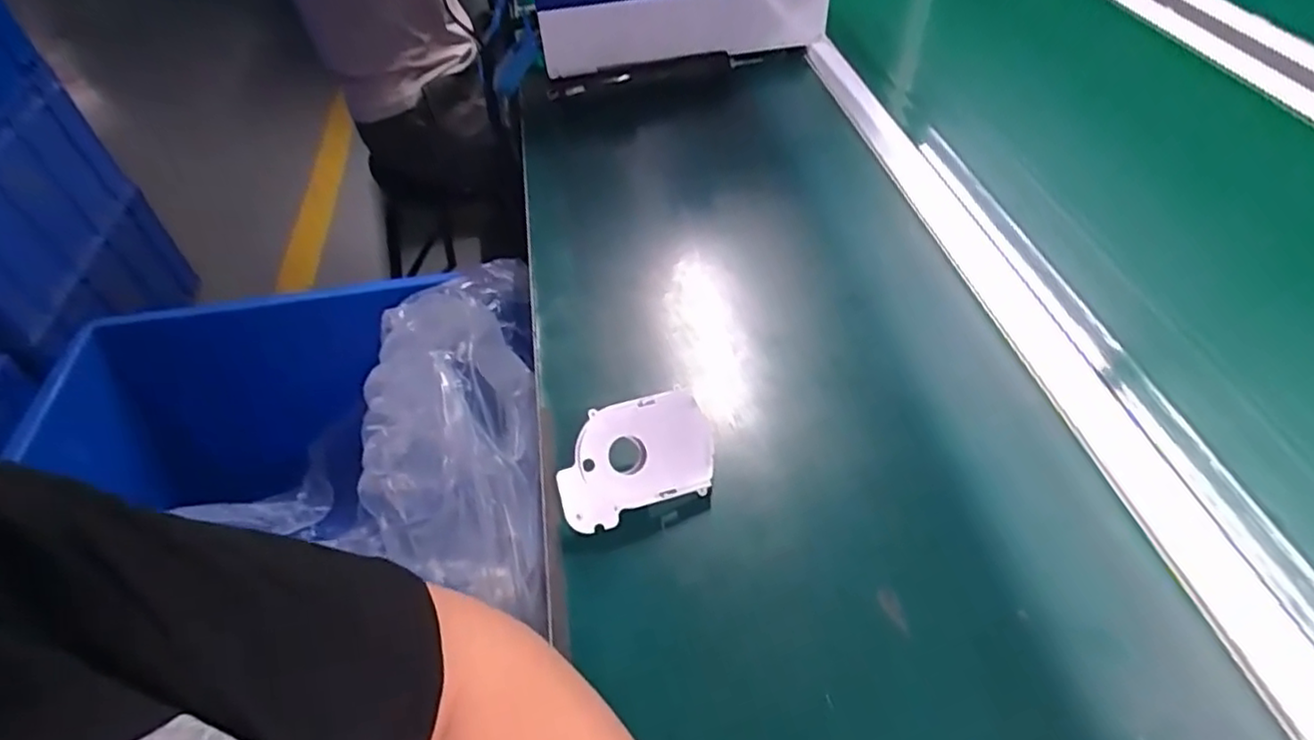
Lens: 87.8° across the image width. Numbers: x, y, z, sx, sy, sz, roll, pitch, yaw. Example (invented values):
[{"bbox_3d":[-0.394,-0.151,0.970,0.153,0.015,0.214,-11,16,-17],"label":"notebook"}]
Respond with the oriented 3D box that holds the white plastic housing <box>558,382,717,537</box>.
[{"bbox_3d":[-0.014,0.055,0.428,0.100,0.007,0.068,-16,90,-13],"label":"white plastic housing"}]

